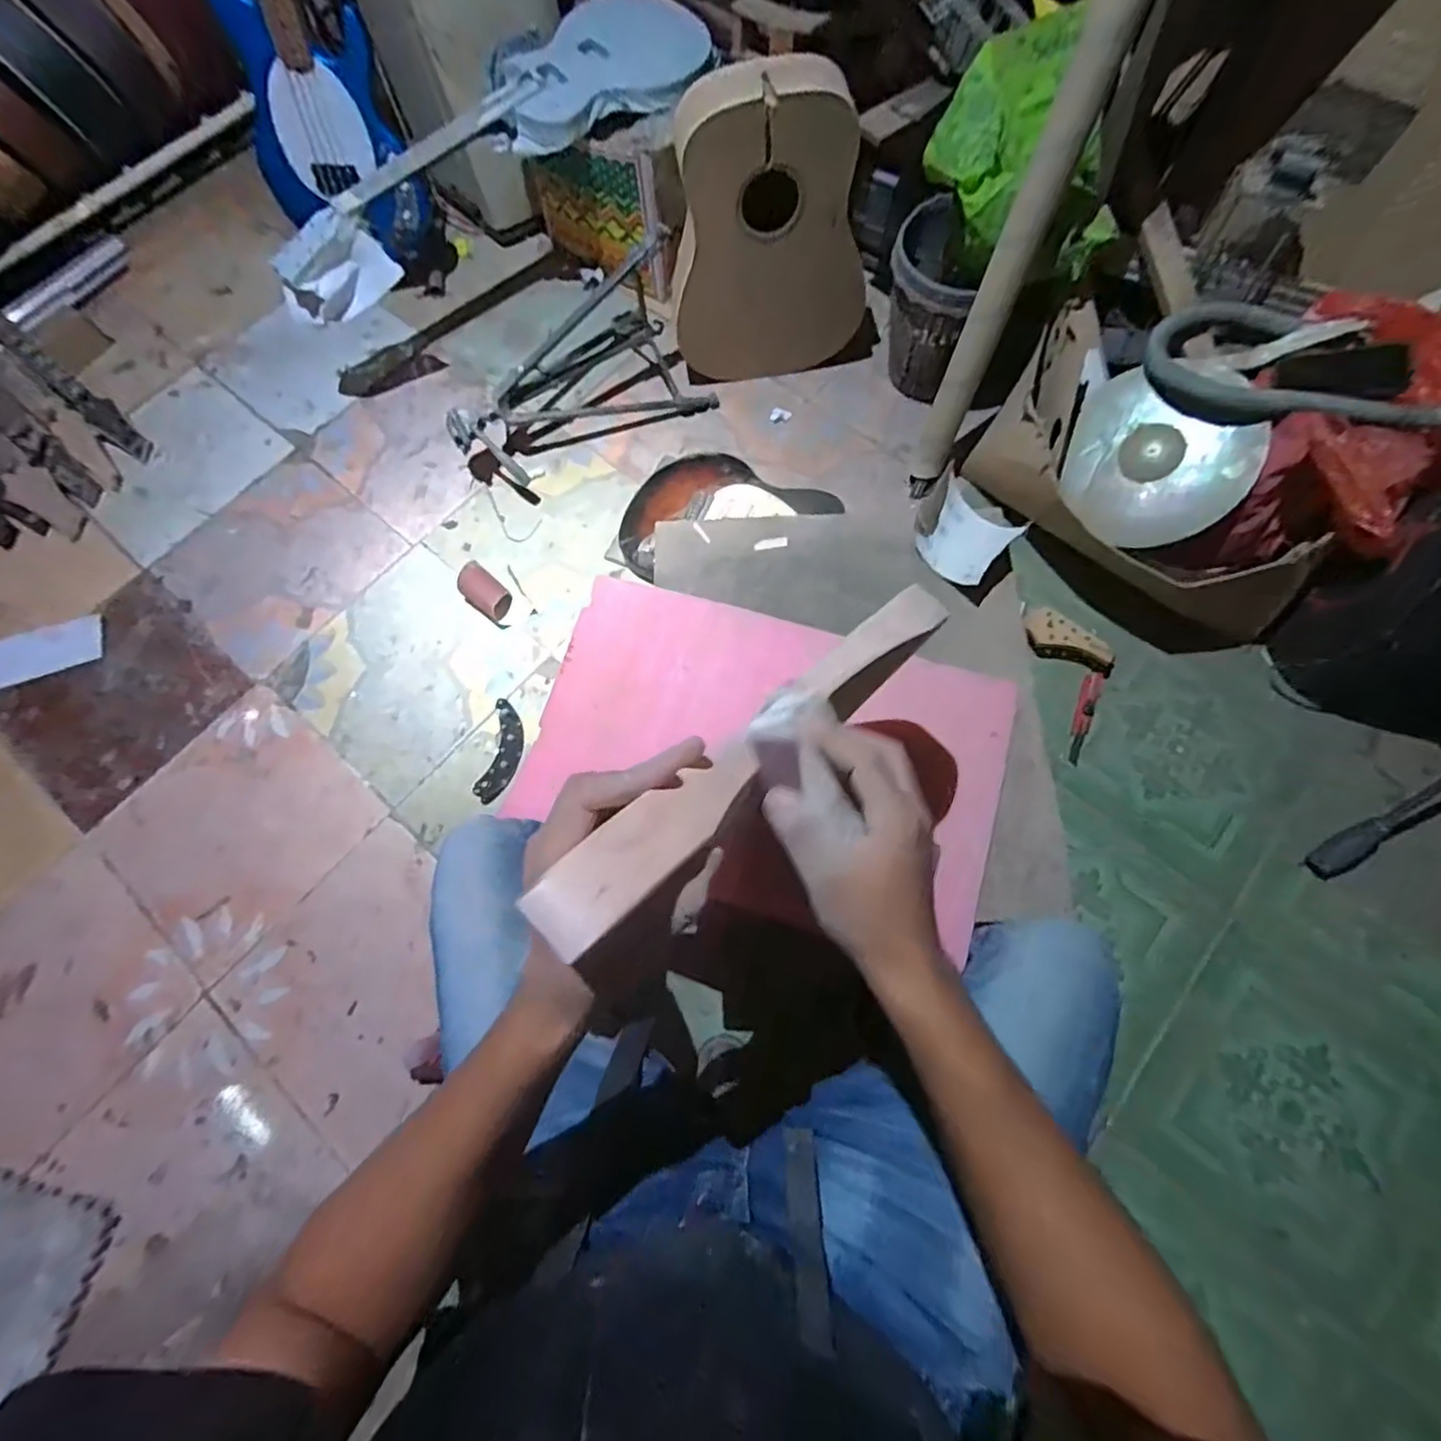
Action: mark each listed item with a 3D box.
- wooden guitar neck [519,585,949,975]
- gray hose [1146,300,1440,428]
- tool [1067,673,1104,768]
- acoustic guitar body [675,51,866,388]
[{"bbox_3d":[0.047,0.000,0.372,0.044,0.030,0.369,40,47,13],"label":"wooden guitar neck"},{"bbox_3d":[0.939,-0.556,0.987,0.511,0.071,0.275,6,69,1],"label":"gray hose"},{"bbox_3d":[0.657,-0.004,1.138,0.034,0.021,0.176,18,73,7],"label":"tool"},{"bbox_3d":[0.099,-0.884,1.184,0.369,0.498,0.101,-5,69,-4],"label":"acoustic guitar body"}]

